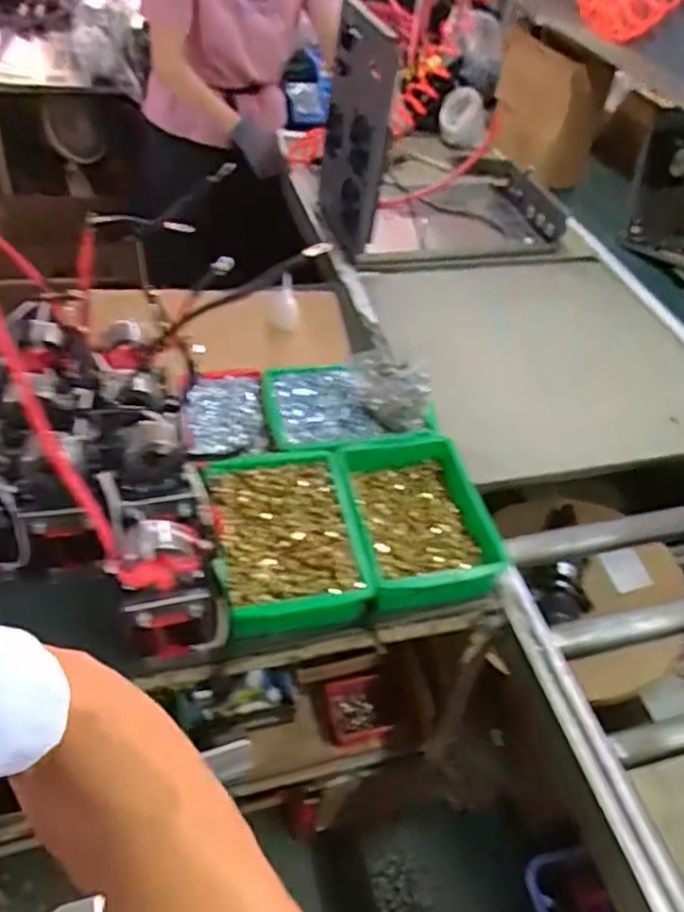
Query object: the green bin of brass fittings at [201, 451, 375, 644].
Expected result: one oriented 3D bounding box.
[{"bbox_3d":[-0.071,0.102,0.884,0.182,0.062,0.243,-7,47,-14],"label":"green bin of brass fittings"}]

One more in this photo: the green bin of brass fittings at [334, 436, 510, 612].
[{"bbox_3d":[0.104,0.078,0.937,0.192,0.056,0.250,-6,47,-14],"label":"green bin of brass fittings"}]

